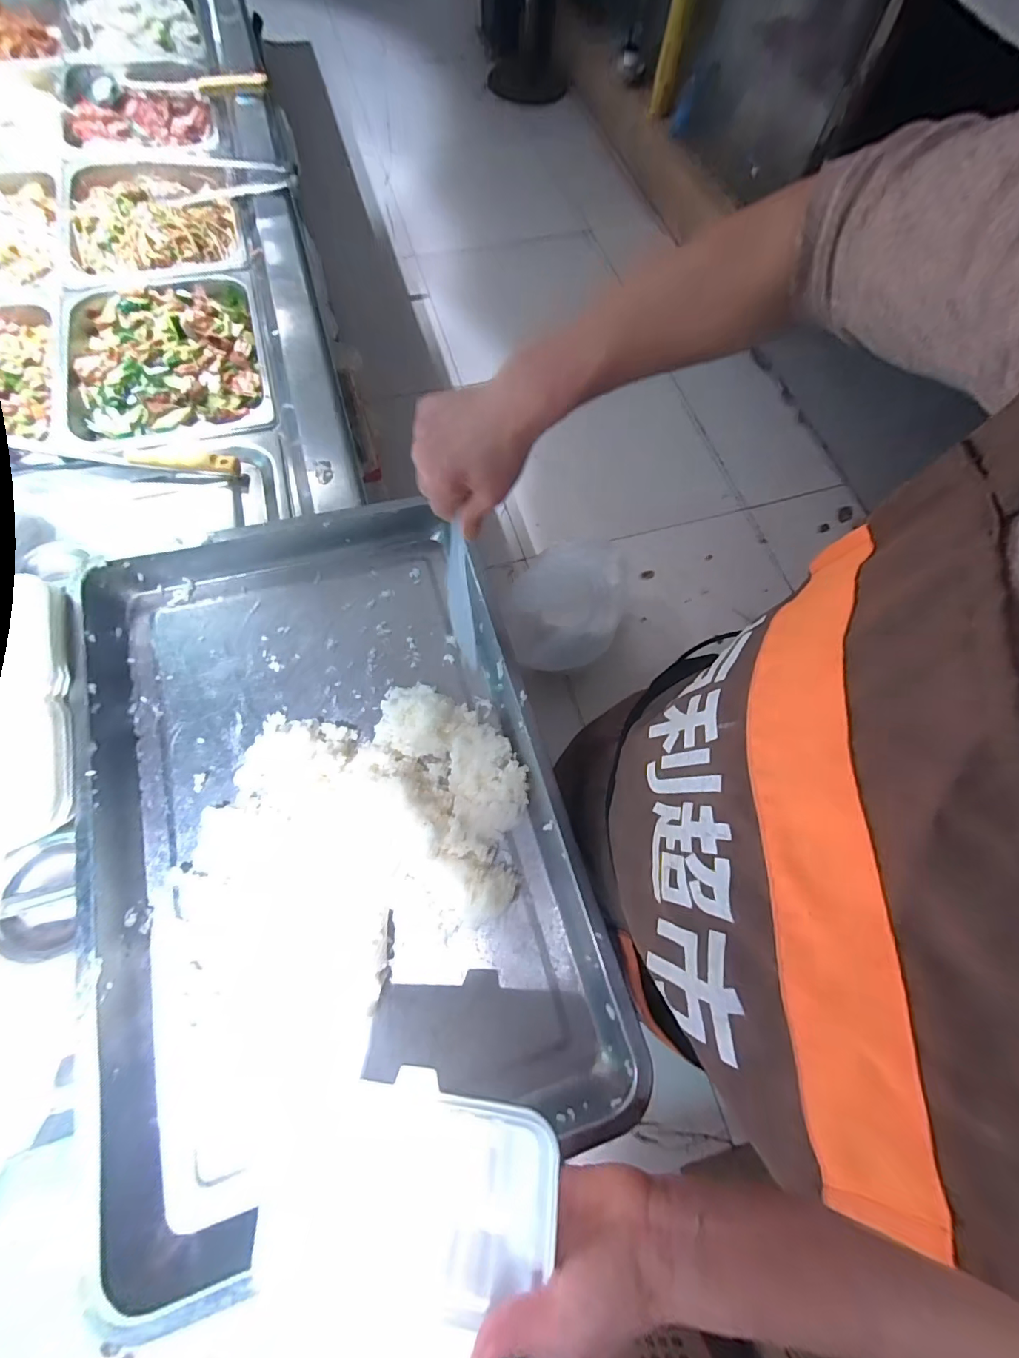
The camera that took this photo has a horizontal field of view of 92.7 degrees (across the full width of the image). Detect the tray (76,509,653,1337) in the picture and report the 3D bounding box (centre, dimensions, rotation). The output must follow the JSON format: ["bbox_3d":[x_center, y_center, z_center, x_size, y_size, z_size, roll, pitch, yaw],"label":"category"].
[{"bbox_3d":[-0.168,0.113,0.439,0.421,0.057,0.581,-16,69,-8],"label":"tray"}]

